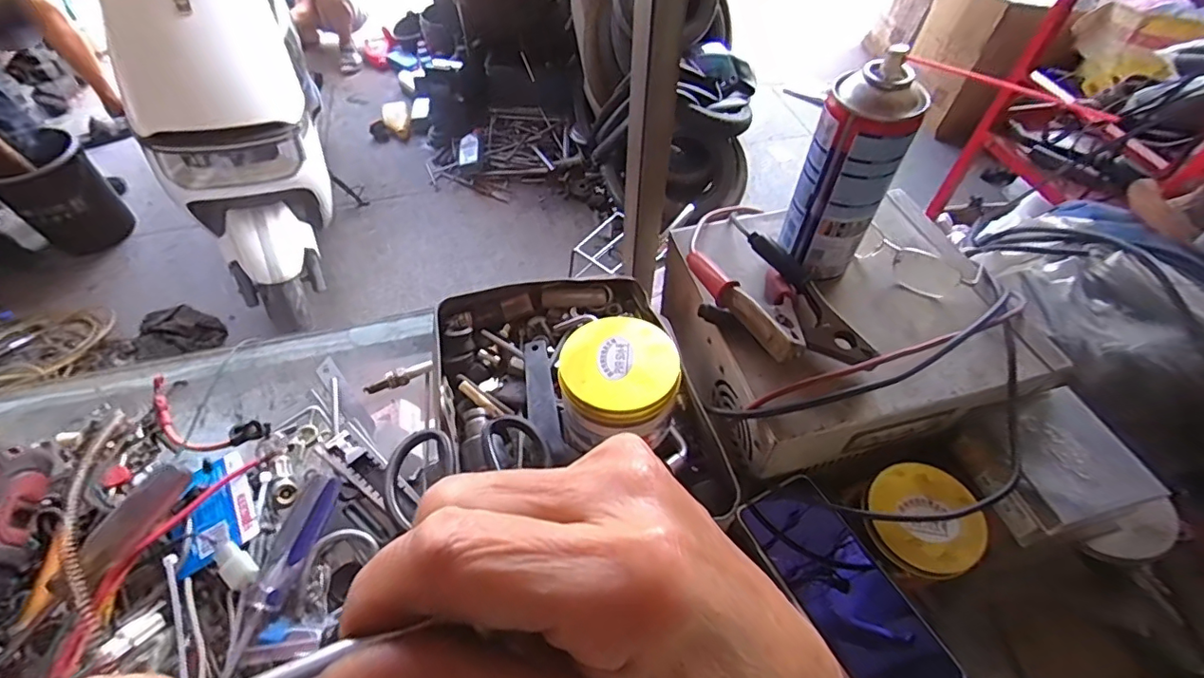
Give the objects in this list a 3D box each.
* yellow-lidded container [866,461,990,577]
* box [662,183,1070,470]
[{"bbox_3d":[0.238,0.131,0.395,0.076,0.025,0.078,24,56,15],"label":"yellow-lidded container"},{"bbox_3d":[0.208,-0.017,0.485,0.254,0.109,0.230,-9,55,-9],"label":"box"}]

